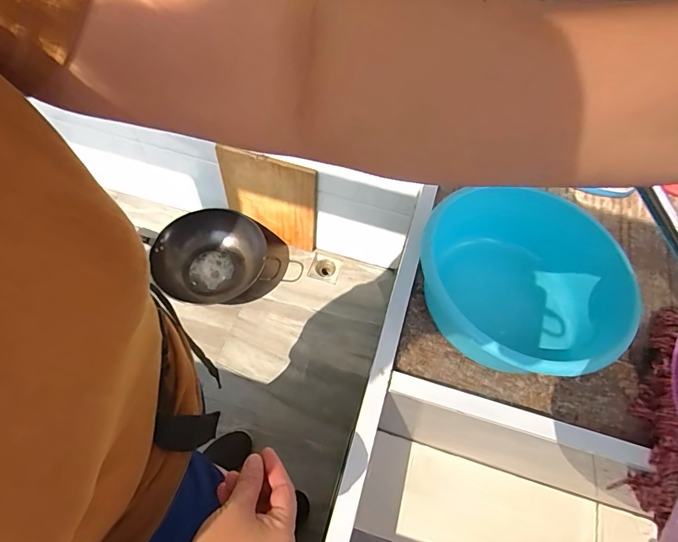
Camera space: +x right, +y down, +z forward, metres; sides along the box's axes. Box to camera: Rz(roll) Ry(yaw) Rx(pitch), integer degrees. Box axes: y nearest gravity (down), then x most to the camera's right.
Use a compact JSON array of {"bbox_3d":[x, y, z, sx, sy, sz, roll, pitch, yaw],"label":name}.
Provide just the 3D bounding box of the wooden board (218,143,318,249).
[{"bbox_3d":[-0.222,-0.210,1.380,0.303,0.404,0.017,15,59,5],"label":"wooden board"}]

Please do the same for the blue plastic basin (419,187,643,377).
[{"bbox_3d":[0.246,0.029,0.619,0.247,0.130,0.268,2,59,-3],"label":"blue plastic basin"}]

